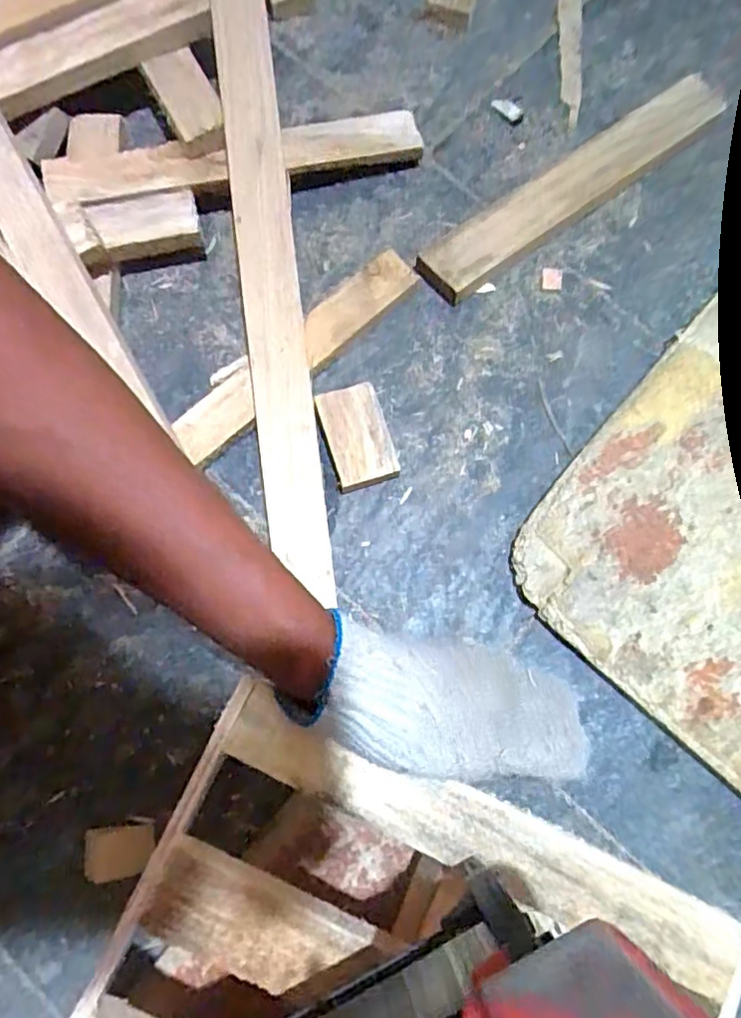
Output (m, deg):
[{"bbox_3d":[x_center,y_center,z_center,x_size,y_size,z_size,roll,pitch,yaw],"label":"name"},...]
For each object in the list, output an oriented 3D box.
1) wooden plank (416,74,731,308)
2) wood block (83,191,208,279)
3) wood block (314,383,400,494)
[{"bbox_3d":[0.156,-0.251,0.477,0.275,0.026,0.043,-37,81,-8],"label":"wooden plank"},{"bbox_3d":[-0.162,-0.203,0.453,0.076,0.040,0.038,-9,78,-3],"label":"wood block"},{"bbox_3d":[-0.010,-0.051,0.435,0.044,0.021,0.069,-18,79,-5],"label":"wood block"}]

